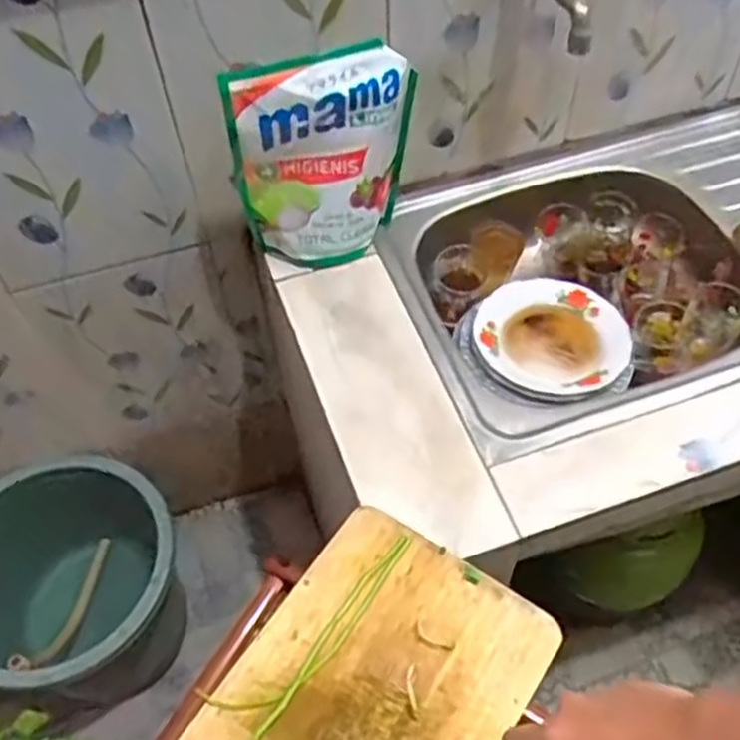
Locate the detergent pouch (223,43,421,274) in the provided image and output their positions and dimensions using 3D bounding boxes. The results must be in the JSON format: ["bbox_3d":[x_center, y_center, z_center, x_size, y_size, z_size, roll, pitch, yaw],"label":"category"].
[{"bbox_3d":[-0.043,-0.223,0.853,0.193,0.246,0.050,-18,56,-11],"label":"detergent pouch"}]

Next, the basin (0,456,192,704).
[{"bbox_3d":[-0.460,0.357,1.262,0.349,0.335,0.323,-1,54,1],"label":"basin"}]

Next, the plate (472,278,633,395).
[{"bbox_3d":[0.212,-0.040,0.924,0.174,0.024,0.162,-1,54,1],"label":"plate"}]

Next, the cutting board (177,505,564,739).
[{"bbox_3d":[-0.017,0.244,0.530,0.179,0.013,0.290,30,61,21],"label":"cutting board"}]

